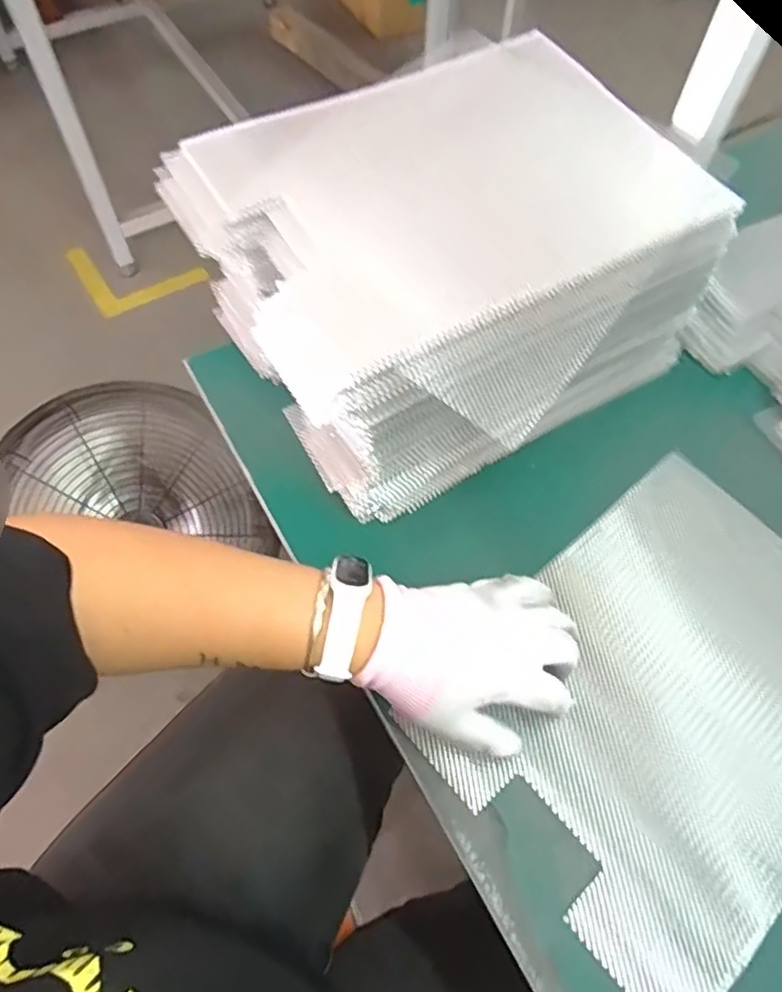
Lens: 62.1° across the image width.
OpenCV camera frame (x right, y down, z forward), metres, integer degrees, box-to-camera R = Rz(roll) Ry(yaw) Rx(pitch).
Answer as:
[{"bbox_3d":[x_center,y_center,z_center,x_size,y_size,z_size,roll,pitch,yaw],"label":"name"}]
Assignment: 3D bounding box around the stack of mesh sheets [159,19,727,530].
[{"bbox_3d":[0.047,-0.188,0.536,0.359,0.181,0.263,-29,66,-16],"label":"stack of mesh sheets"}]

